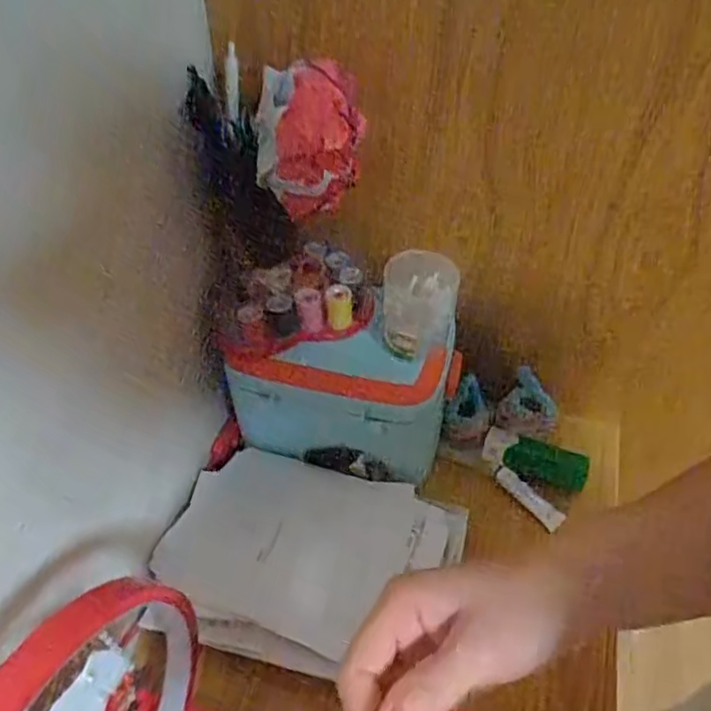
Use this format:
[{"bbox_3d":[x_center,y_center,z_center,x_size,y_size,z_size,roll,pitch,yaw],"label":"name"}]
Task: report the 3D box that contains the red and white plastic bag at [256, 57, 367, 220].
[{"bbox_3d":[-0.033,-0.172,0.506,0.076,0.100,0.059,4,47,6],"label":"red and white plastic bag"}]

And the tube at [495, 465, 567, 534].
[{"bbox_3d":[0.175,0.143,0.656,0.079,0.012,0.017,41,59,18],"label":"tube"}]

